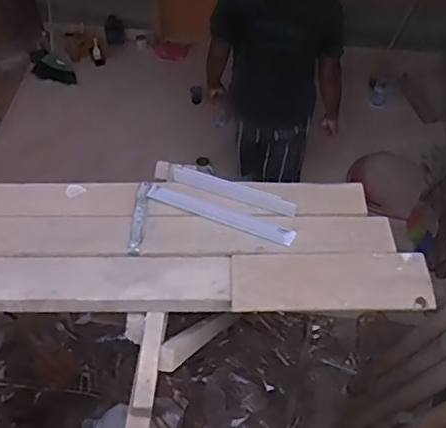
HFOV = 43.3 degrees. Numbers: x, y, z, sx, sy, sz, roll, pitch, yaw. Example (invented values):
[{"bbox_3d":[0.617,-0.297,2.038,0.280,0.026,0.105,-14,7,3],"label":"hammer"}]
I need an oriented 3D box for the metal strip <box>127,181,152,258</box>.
[{"bbox_3d":[-0.211,0.008,1.425,0.032,0.011,0.214,4,55,2],"label":"metal strip"}]

